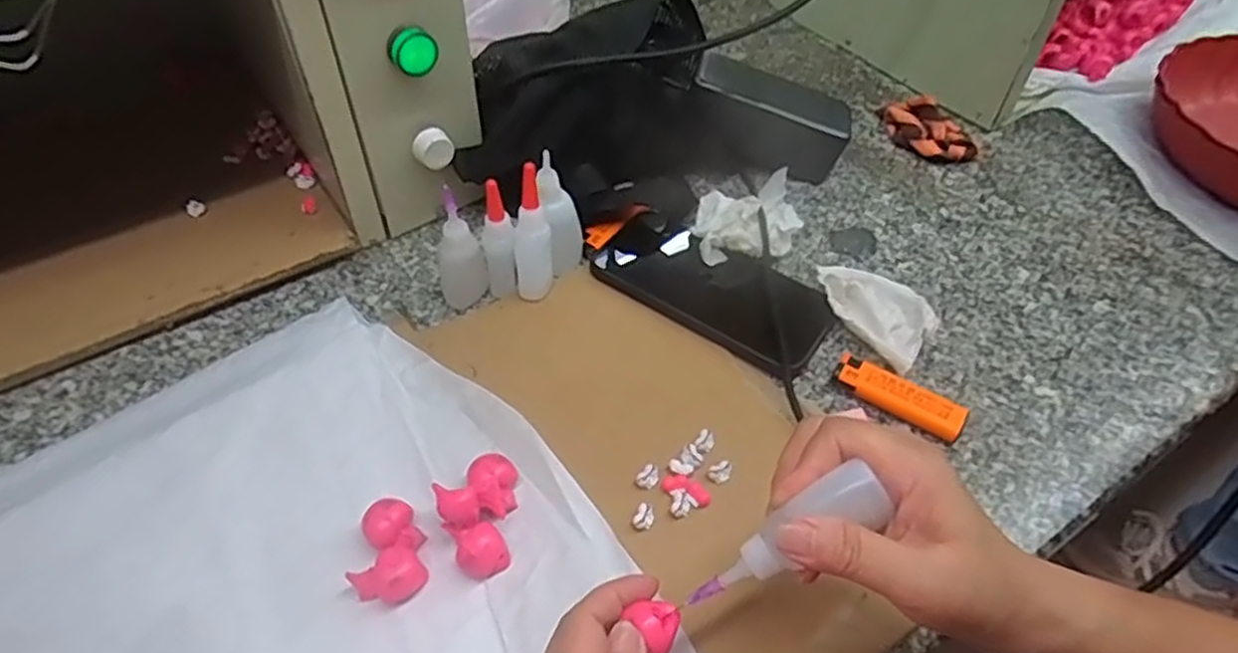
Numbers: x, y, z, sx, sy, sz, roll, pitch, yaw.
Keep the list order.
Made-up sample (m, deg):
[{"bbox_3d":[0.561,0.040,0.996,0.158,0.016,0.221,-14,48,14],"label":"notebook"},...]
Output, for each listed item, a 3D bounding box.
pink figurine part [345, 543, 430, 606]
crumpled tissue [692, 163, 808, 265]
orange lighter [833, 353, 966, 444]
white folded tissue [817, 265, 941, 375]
[{"bbox_3d":[-0.112,0.122,0.360,0.028,0.017,0.029,31,54,22],"label":"pink figurine part"},{"bbox_3d":[0.094,-0.084,0.550,0.078,0.039,0.097,5,49,1],"label":"crumpled tissue"},{"bbox_3d":[0.175,0.043,0.460,0.080,0.014,0.027,29,53,20],"label":"orange lighter"},{"bbox_3d":[0.176,-0.015,0.506,0.066,0.024,0.094,-30,57,-26],"label":"white folded tissue"}]

